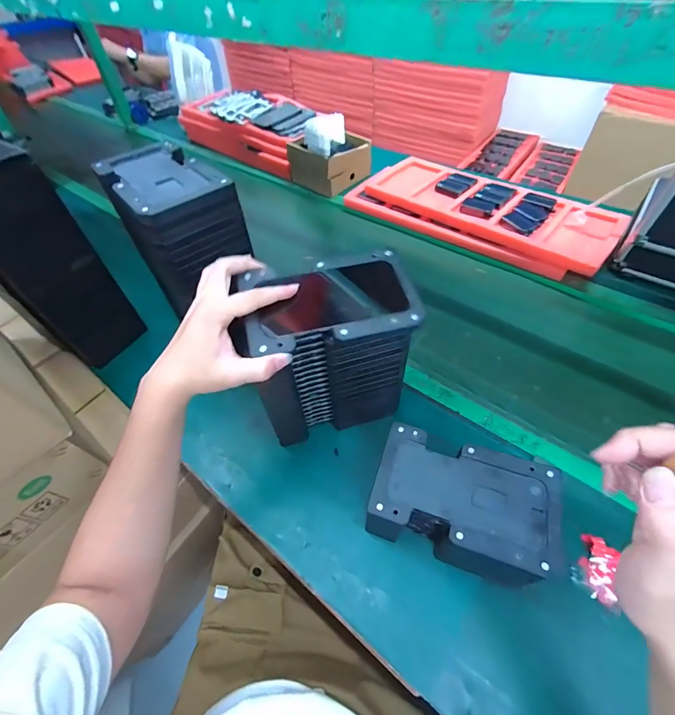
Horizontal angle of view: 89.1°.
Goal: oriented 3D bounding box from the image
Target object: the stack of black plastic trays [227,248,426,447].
[{"bbox_3d":[-0.008,-0.003,0.447,0.191,0.220,0.106,-16,53,-8],"label":"stack of black plastic trays"}]

